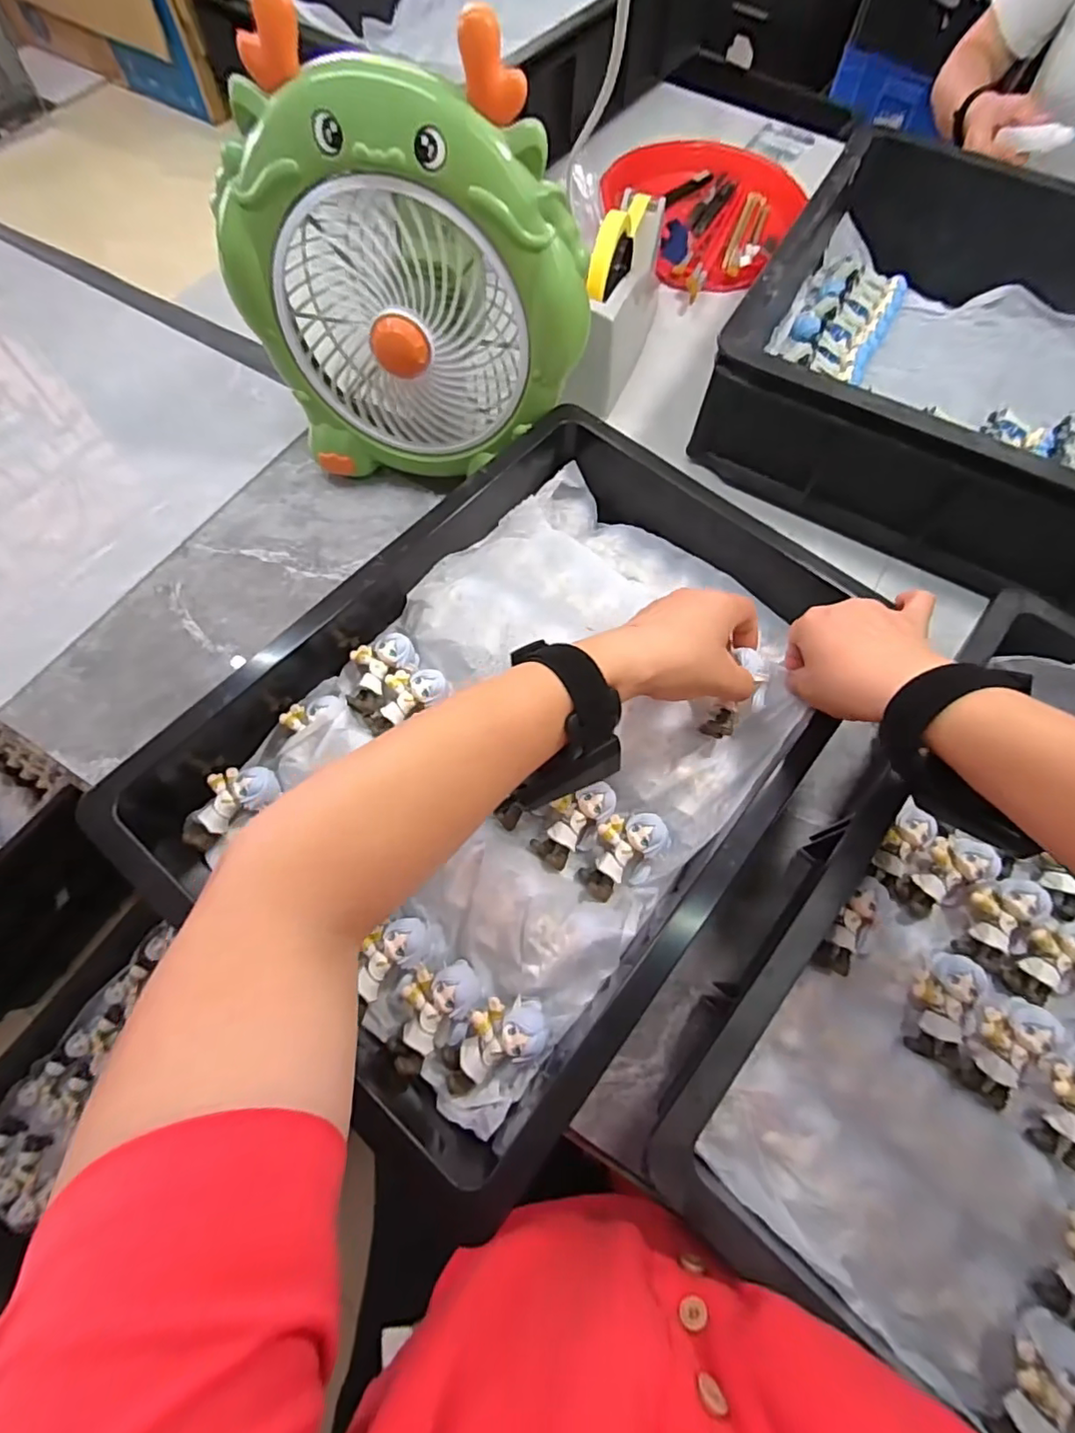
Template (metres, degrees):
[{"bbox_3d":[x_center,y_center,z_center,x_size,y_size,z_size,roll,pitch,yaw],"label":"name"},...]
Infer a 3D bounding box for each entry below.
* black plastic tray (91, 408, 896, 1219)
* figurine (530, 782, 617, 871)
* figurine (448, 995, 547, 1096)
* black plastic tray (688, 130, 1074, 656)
[{"bbox_3d":[0.004,-0.010,0.384,0.321,0.067,0.469,40,72,14],"label":"black plastic tray"},{"bbox_3d":[0.024,0.068,0.367,0.030,0.025,0.062,40,86,14],"label":"figurine"},{"bbox_3d":[-0.026,0.183,0.317,0.061,0.023,0.034,-26,71,-12],"label":"figurine"},{"bbox_3d":[0.480,-0.292,0.518,0.562,0.124,0.399,32,70,11],"label":"black plastic tray"}]

